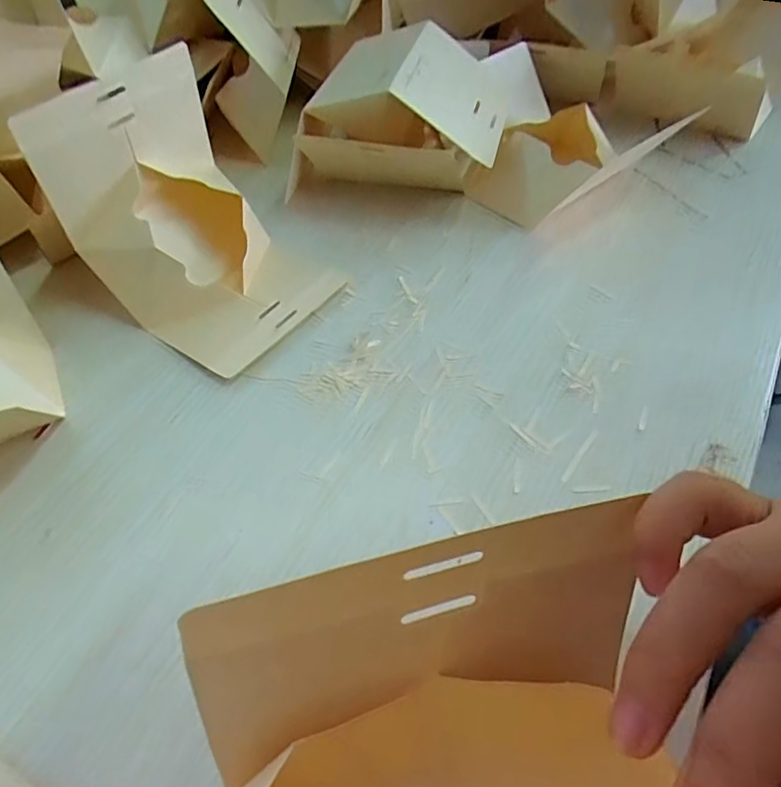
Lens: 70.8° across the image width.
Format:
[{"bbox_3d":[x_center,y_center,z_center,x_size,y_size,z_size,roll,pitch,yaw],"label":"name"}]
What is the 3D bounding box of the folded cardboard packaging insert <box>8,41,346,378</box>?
[{"bbox_3d":[-0.135,-0.121,0.372,0.152,0.135,0.128,34,61,26],"label":"folded cardboard packaging insert"}]

